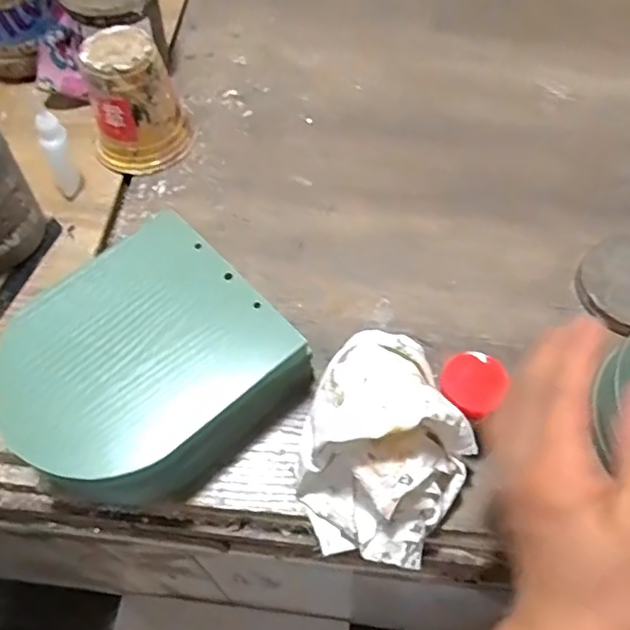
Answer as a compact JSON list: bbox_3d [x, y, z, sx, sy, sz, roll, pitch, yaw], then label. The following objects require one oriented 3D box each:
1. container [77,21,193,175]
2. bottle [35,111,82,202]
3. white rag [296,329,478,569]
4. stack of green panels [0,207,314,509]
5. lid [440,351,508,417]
[{"bbox_3d":[-0.154,-0.184,0.528,0.091,0.090,0.078,-14,60,-9],"label":"container"},{"bbox_3d":[-0.213,-0.133,0.510,0.023,0.073,0.022,-36,66,-20],"label":"bottle"},{"bbox_3d":[0.046,0.076,0.377,0.100,0.094,0.128,20,61,11],"label":"white rag"},{"bbox_3d":[-0.110,0.037,0.409,0.176,0.072,0.155,-38,67,-21],"label":"stack of green panels"},{"bbox_3d":[0.099,0.042,0.388,0.039,0.010,0.039,1,60,-2],"label":"lid"}]

